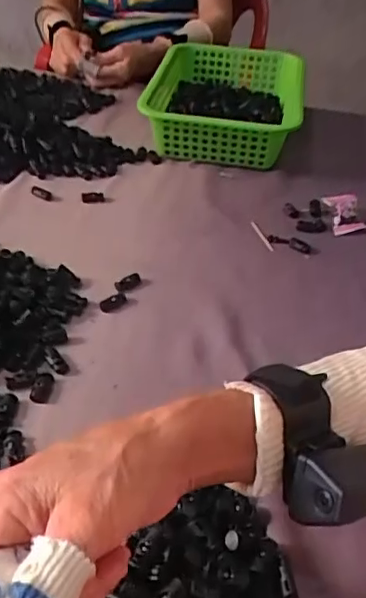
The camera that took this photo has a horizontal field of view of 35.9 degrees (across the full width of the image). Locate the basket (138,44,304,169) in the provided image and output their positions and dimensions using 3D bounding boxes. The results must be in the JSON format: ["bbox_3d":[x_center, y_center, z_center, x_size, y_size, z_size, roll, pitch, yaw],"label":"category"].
[{"bbox_3d":[0.071,-0.311,0.885,0.207,0.077,0.333,11,42,9],"label":"basket"}]

